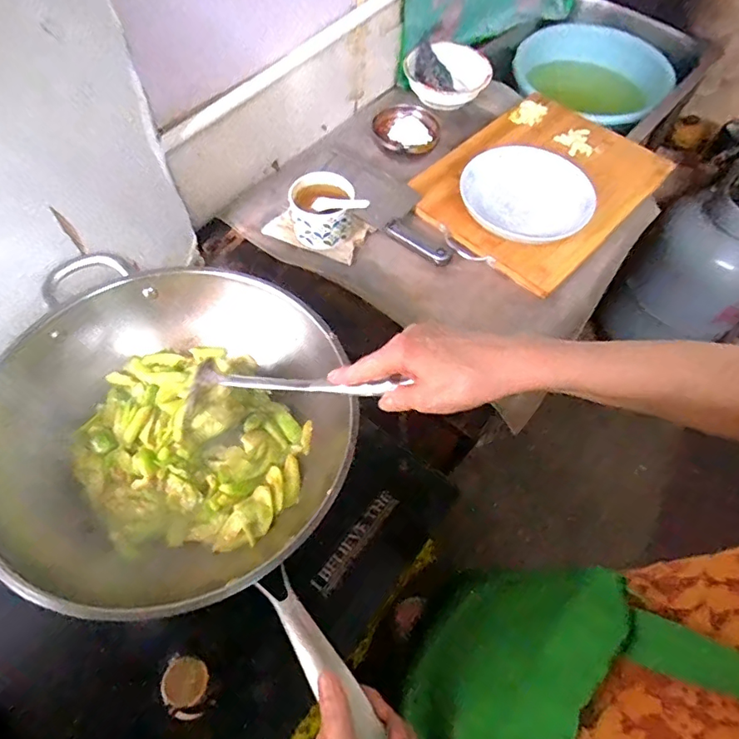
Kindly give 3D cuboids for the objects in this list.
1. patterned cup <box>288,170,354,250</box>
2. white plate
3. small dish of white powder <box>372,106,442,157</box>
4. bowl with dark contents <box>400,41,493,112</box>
[{"bbox_3d":[-0.064,-0.224,0.727,0.096,0.067,0.084,-2,59,-5],"label":"patterned cup"},{"bbox_3d":[0.230,-0.257,0.736,0.173,0.029,0.175,-1,70,2],"label":"white plate"},{"bbox_3d":[0.060,-0.388,0.840,0.102,0.032,0.107,2,59,-3],"label":"small dish of white powder"},{"bbox_3d":[0.138,-0.525,0.921,0.152,0.066,0.128,13,59,4],"label":"bowl with dark contents"}]

